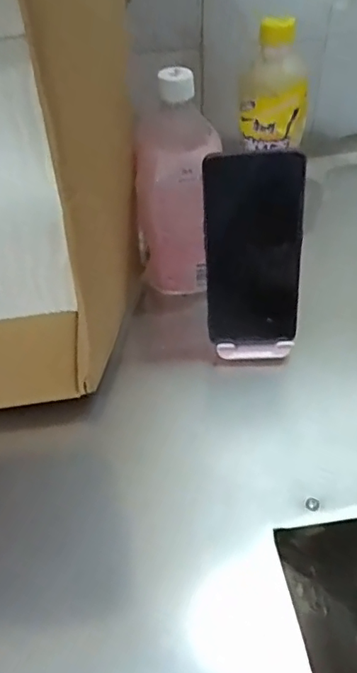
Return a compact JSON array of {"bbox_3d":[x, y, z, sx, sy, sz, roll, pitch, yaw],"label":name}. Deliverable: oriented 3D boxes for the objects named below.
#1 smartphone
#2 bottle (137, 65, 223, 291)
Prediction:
[{"bbox_3d":[0.062,-0.065,0.420,0.075,0.159,0.005,-3,29,0],"label":"smartphone"},{"bbox_3d":[-0.002,-0.122,0.476,0.076,0.205,0.064,1,46,4],"label":"bottle"}]

